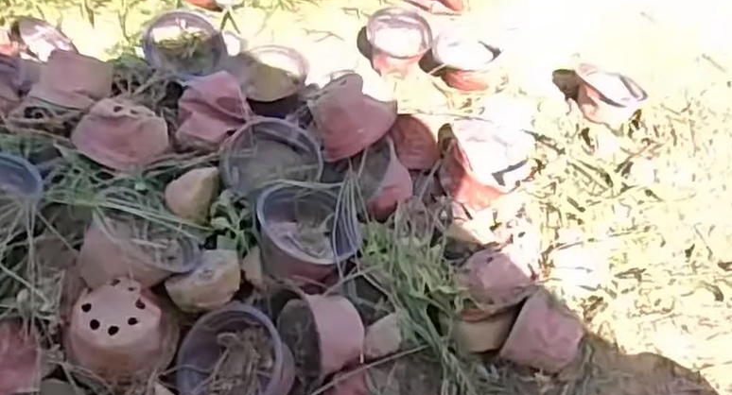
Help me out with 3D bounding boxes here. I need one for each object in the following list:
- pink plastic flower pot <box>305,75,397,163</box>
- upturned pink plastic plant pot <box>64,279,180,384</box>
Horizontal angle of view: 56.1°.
[{"bbox_3d":[-0.015,-0.094,0.785,0.091,0.063,0.081,-26,93,2],"label":"pink plastic flower pot"},{"bbox_3d":[-0.223,0.126,0.622,0.082,0.079,0.078,-2,50,2],"label":"upturned pink plastic plant pot"}]

